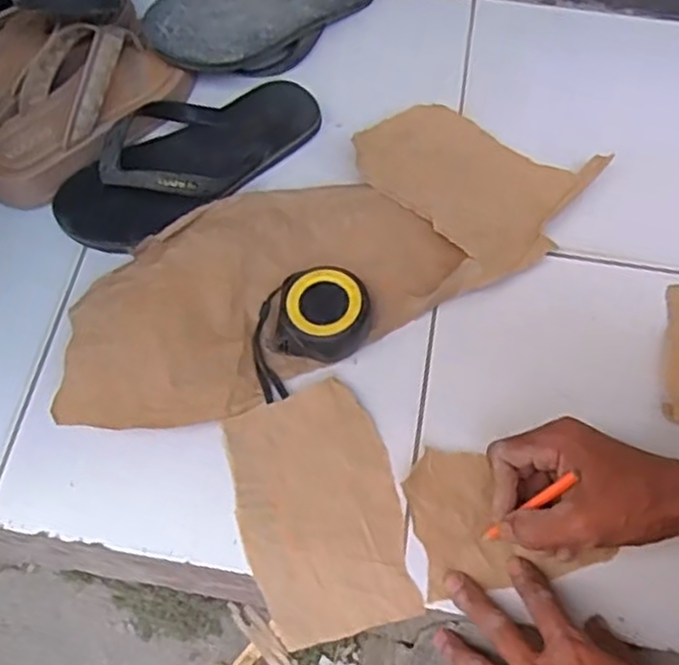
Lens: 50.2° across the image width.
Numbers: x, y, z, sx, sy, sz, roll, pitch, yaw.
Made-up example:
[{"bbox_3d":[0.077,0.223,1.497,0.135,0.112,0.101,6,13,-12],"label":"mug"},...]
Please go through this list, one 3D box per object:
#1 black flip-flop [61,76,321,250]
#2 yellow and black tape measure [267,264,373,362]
[{"bbox_3d":[-0.130,-0.161,0.637,0.251,0.045,0.107,-38,70,-17],"label":"black flip-flop"},{"bbox_3d":[-0.013,-0.015,0.568,0.076,0.035,0.069,7,64,3],"label":"yellow and black tape measure"}]

